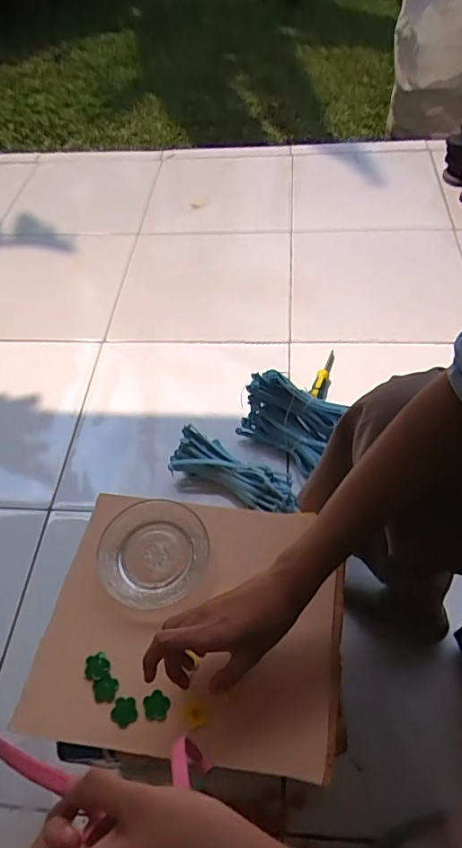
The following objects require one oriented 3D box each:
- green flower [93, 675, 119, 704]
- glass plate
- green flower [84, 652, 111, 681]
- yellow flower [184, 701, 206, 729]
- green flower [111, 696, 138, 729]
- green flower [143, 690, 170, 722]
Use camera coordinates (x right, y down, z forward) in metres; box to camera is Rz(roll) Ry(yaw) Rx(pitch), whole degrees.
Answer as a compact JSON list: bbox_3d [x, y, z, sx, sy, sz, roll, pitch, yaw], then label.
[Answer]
[{"bbox_3d":[-0.116,0.243,0.467,0.023,0.004,0.022,-7,54,0],"label":"green flower"},{"bbox_3d":[-0.083,0.134,0.534,0.111,0.017,0.114,-2,54,3],"label":"glass plate"},{"bbox_3d":[-0.125,0.226,0.477,0.024,0.004,0.022,-2,54,3],"label":"green flower"},{"bbox_3d":[-0.031,0.257,0.451,0.018,0.004,0.021,-16,54,-8],"label":"yellow flower"},{"bbox_3d":[-0.095,0.257,0.455,0.023,0.004,0.023,-7,54,0],"label":"green flower"},{"bbox_3d":[-0.067,0.253,0.457,0.024,0.004,0.023,-2,54,3],"label":"green flower"}]

